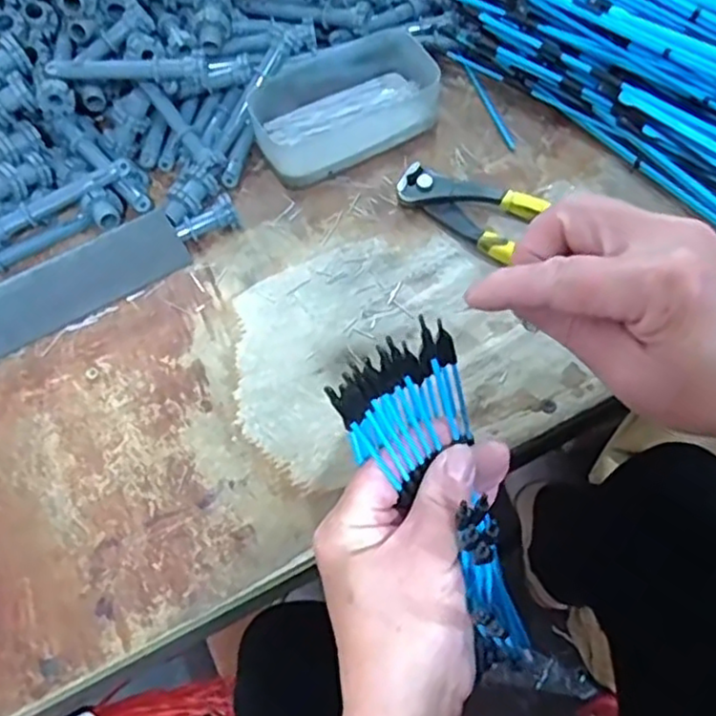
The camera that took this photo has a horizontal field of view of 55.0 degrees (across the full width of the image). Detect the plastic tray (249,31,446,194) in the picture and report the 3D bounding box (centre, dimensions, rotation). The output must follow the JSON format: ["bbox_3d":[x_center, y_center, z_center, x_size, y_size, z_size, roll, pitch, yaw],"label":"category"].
[{"bbox_3d":[-0.009,-0.163,0.441,0.115,0.033,0.074,-26,64,-9],"label":"plastic tray"}]

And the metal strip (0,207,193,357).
[{"bbox_3d":[-0.205,-0.020,0.389,0.222,0.005,0.037,-29,106,-10],"label":"metal strip"}]

